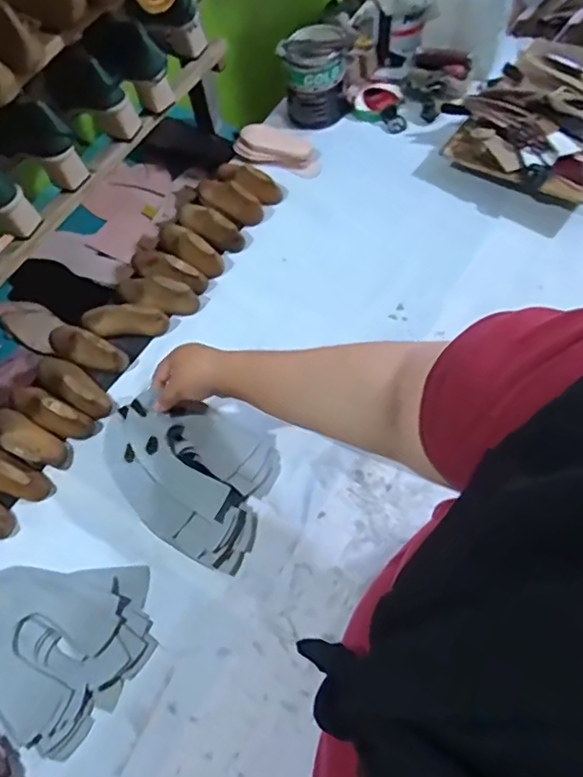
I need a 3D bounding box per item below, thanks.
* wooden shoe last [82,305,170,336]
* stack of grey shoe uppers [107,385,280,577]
[{"bbox_3d":[-0.258,-0.104,0.866,0.133,0.050,0.053,3,64,4],"label":"wooden shoe last"},{"bbox_3d":[-0.133,0.110,0.722,0.220,0.031,0.169,31,67,-11],"label":"stack of grey shoe uppers"}]

